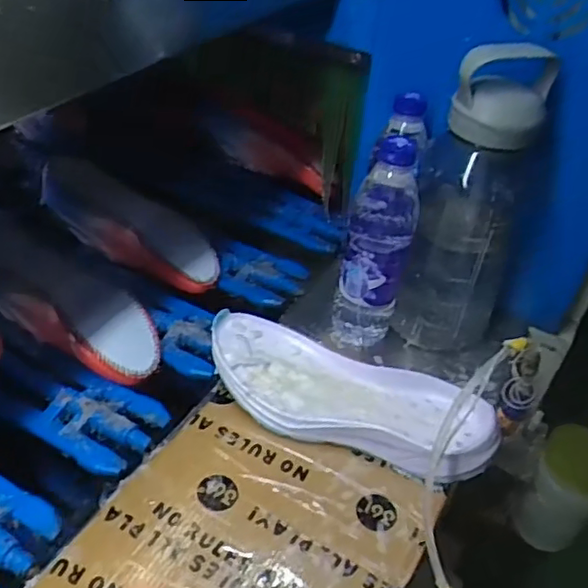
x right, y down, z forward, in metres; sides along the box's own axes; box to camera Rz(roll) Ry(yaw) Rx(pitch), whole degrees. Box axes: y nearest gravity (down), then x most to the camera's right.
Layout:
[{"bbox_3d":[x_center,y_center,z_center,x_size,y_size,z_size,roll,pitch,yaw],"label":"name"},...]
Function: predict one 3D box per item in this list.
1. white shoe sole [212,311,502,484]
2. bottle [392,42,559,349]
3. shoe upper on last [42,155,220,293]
[{"bbox_3d":[0.048,0.093,0.576,0.268,0.044,0.113,15,45,12],"label":"white shoe sole"},{"bbox_3d":[0.166,-0.077,0.598,0.103,0.290,0.091,18,45,16],"label":"bottle"},{"bbox_3d":[-0.205,-0.087,0.793,0.253,0.081,0.071,31,48,7],"label":"shoe upper on last"}]

